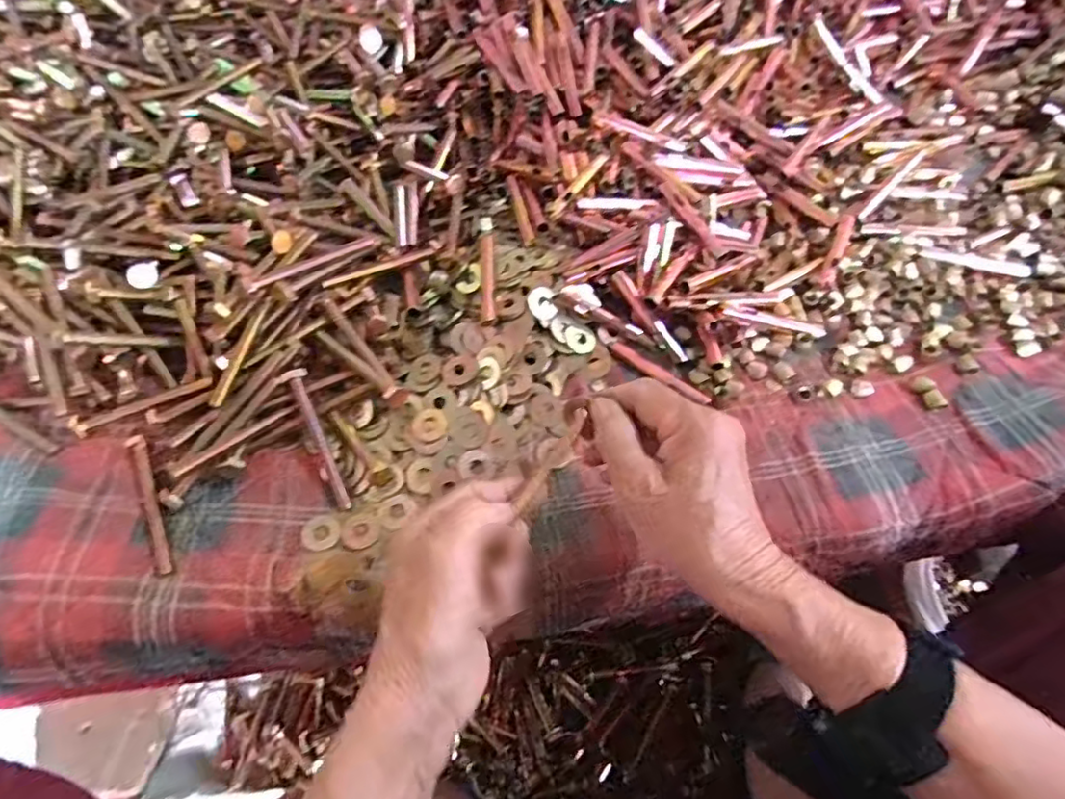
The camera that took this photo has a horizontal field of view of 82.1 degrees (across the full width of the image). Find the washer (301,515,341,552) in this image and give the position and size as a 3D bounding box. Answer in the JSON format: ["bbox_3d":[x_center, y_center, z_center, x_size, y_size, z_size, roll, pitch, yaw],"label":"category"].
[{"bbox_3d":[-0.138,0.087,0.401,0.024,0.004,0.026,0,47,0],"label":"washer"}]

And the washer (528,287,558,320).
[{"bbox_3d":[0.007,-0.073,0.467,0.022,0.004,0.025,-12,87,-25],"label":"washer"}]

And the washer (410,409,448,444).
[{"bbox_3d":[-0.073,0.018,0.434,0.025,0.004,0.025,-2,68,4],"label":"washer"}]

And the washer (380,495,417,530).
[{"bbox_3d":[-0.090,0.074,0.407,0.022,0.004,0.024,0,62,-1],"label":"washer"}]

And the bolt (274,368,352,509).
[{"bbox_3d":[-0.147,0.027,0.420,0.018,0.010,0.103,-24,80,-13],"label":"bolt"}]

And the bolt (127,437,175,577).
[{"bbox_3d":[-0.254,0.070,0.406,0.012,0.008,0.106,-23,63,-15],"label":"bolt"}]

